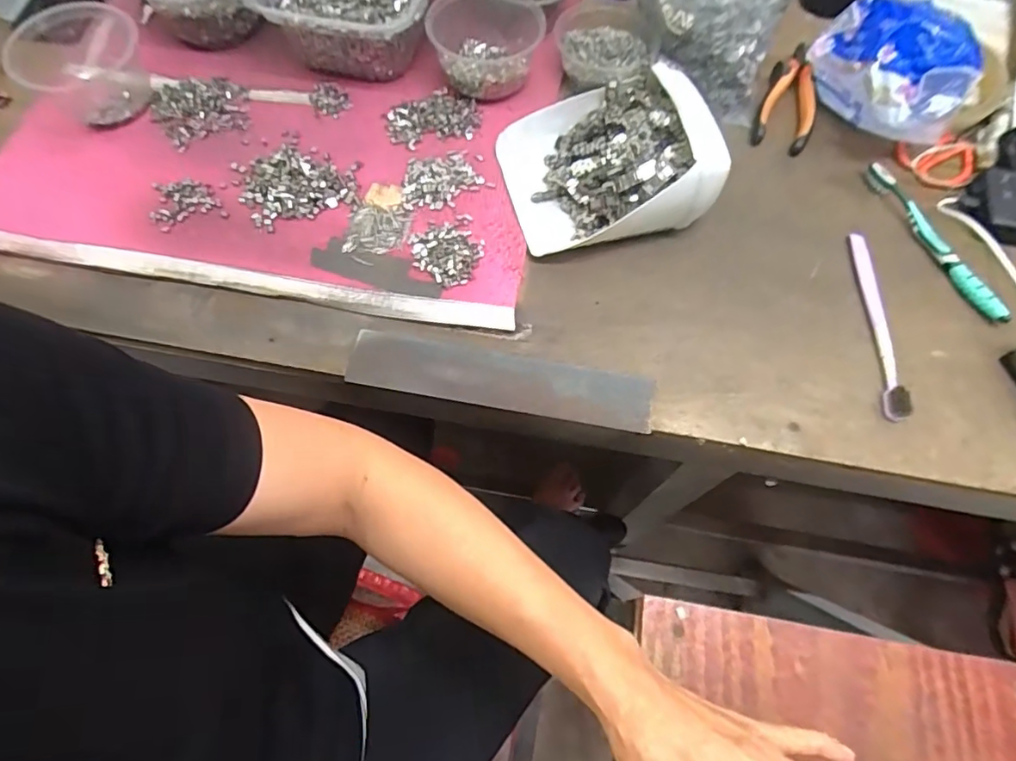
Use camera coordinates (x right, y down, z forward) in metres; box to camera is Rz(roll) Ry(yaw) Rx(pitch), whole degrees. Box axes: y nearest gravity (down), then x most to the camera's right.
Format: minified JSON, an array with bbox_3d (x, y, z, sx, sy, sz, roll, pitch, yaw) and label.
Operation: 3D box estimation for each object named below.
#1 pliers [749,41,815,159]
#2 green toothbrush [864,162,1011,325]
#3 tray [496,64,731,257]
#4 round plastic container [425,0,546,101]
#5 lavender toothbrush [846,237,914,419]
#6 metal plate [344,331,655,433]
[{"bbox_3d":[0.296,-0.298,0.572,0.054,0.014,0.140,19,69,7],"label":"pliers"},{"bbox_3d":[0.391,-0.129,0.508,0.018,0.013,0.182,-22,70,-9],"label":"green toothbrush"},{"bbox_3d":[0.089,-0.204,0.496,0.174,0.072,0.149,-13,69,-6],"label":"tray"},{"bbox_3d":[-0.023,-0.348,0.566,0.111,0.046,0.111,0,68,-1],"label":"round plastic container"},{"bbox_3d":[0.319,-0.053,0.472,0.019,0.015,0.180,4,68,1],"label":"lavender toothbrush"},{"bbox_3d":[-0.007,-0.001,0.452,0.246,0.006,0.050,10,62,4],"label":"metal plate"}]

